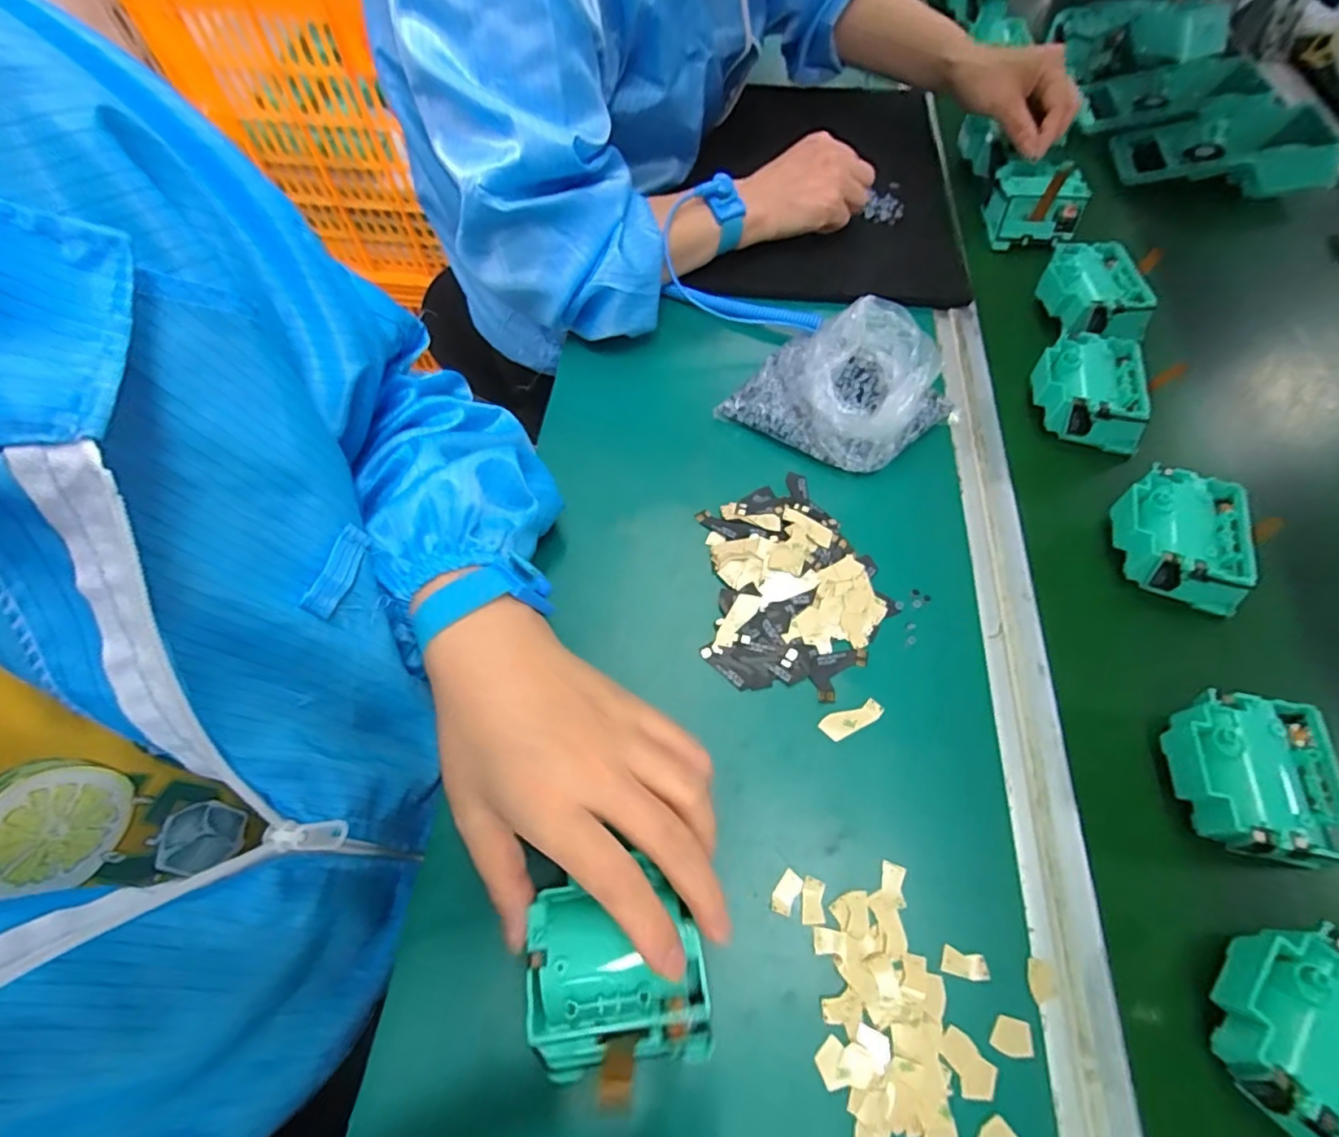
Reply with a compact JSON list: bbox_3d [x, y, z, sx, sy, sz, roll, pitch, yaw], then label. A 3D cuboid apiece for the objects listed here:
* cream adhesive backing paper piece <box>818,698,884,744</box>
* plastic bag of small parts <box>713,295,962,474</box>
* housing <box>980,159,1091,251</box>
[{"bbox_3d":[0.103,0.086,0.330,0.037,0.004,0.014,-23,75,-11],"label":"cream adhesive backing paper piece"},{"bbox_3d":[0.134,-0.137,0.421,0.128,0.051,0.146,37,68,17],"label":"plastic bag of small parts"},{"bbox_3d":[0.342,-0.338,0.547,0.081,0.054,0.070,10,63,4],"label":"housing"}]

